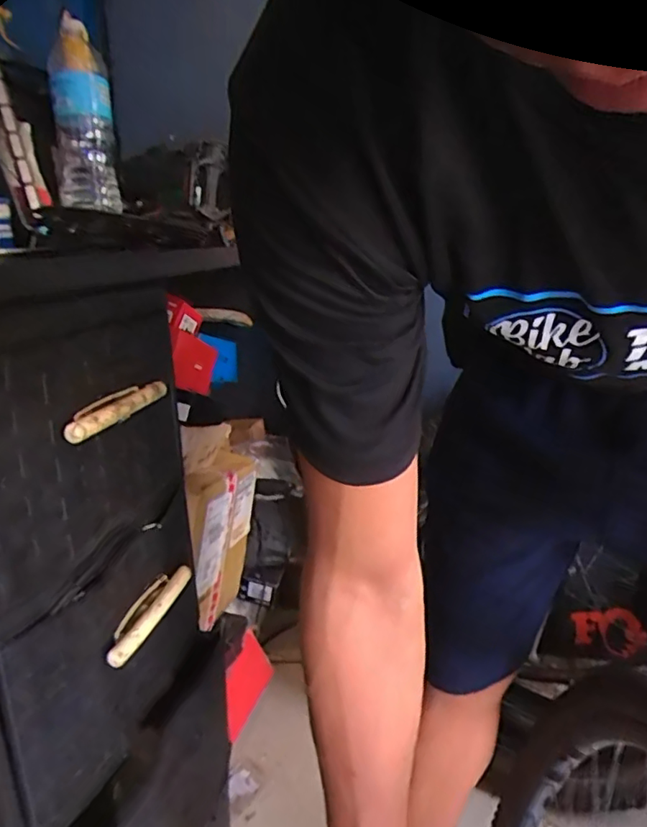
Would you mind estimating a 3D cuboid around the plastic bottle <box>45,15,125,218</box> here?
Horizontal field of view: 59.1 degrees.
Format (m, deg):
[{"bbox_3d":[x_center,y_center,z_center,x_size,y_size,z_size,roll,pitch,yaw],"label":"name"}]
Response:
[{"bbox_3d":[-0.395,-0.484,0.929,0.094,0.281,0.097,-7,18,-23],"label":"plastic bottle"}]

